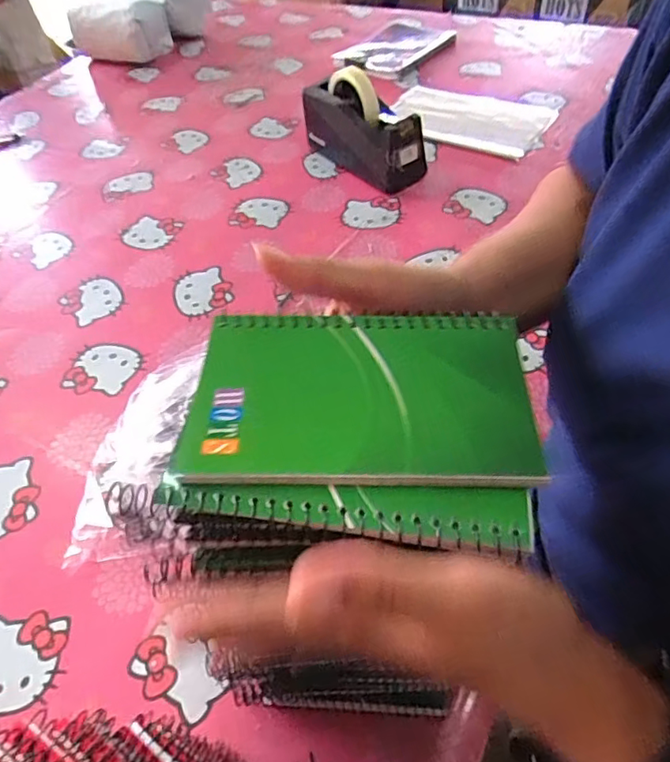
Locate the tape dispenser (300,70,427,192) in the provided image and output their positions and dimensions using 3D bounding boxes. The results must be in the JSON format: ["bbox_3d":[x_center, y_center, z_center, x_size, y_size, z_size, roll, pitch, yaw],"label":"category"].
[{"bbox_3d":[0.040,-0.373,0.798,0.070,0.125,0.195,-35,56,-20],"label":"tape dispenser"}]

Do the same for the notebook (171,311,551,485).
[{"bbox_3d":[0.009,0.004,0.217,0.129,0.007,0.081,-1,52,5],"label":"notebook"}]

